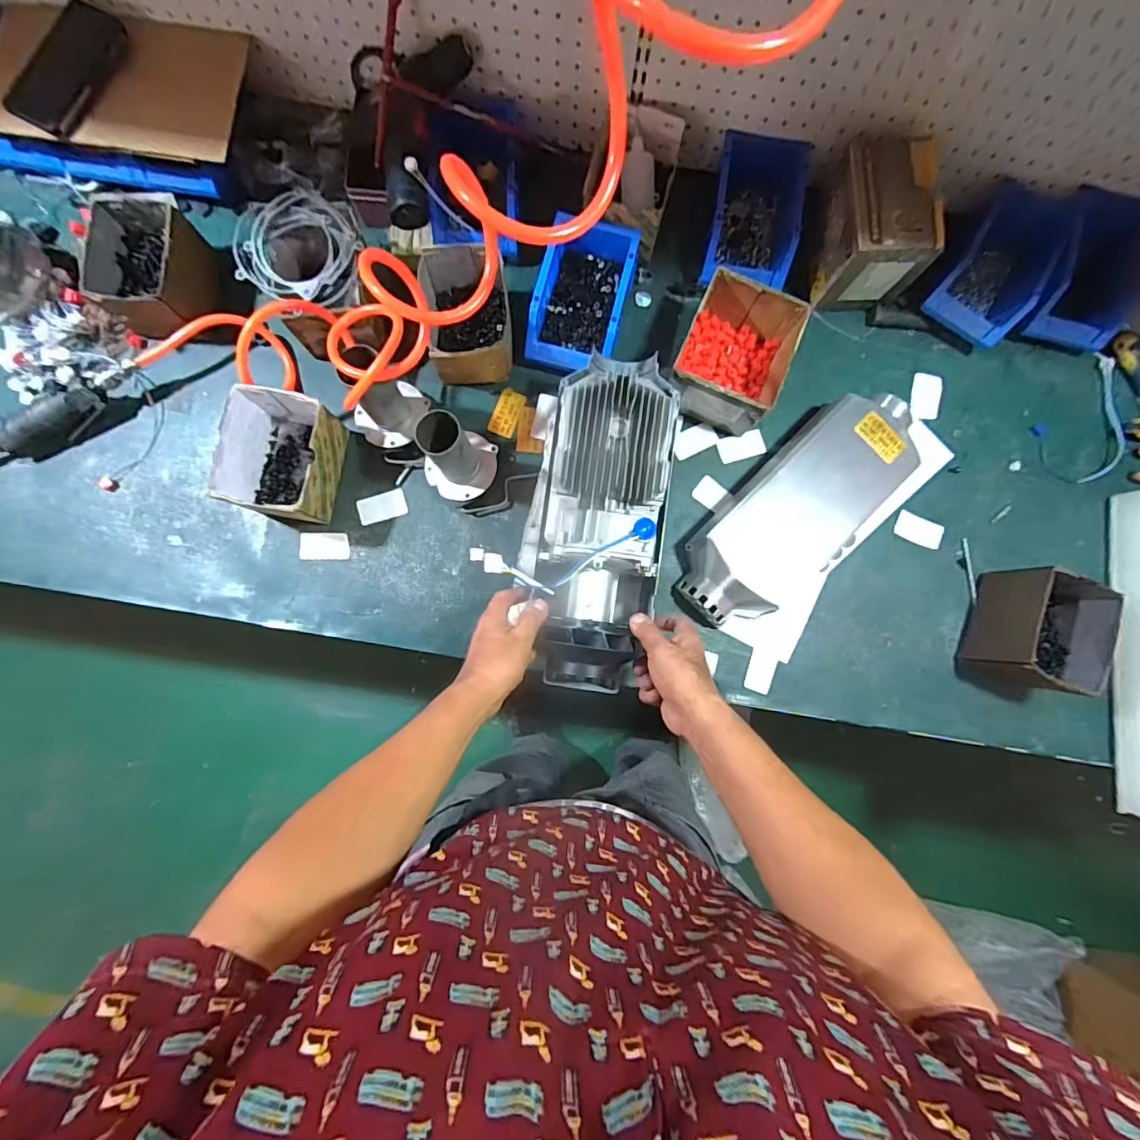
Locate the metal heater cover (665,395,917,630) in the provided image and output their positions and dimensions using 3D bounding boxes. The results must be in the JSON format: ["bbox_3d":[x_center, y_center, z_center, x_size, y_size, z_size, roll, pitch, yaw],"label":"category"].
[{"bbox_3d":[0.313,-0.081,0.689,0.169,0.086,0.399,44,85,3],"label":"metal heater cover"}]

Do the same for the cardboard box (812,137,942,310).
[{"bbox_3d":[0.391,-0.447,0.685,0.121,0.127,0.141,2,84,-2],"label":"cardboard box"}]

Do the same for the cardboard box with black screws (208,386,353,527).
[{"bbox_3d":[-0.364,-0.143,0.673,0.117,0.097,0.155,8,84,-1],"label":"cardboard box with black screws"}]

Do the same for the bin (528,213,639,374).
[{"bbox_3d":[0.016,-0.361,0.697,0.112,0.069,0.178,15,84,0],"label":"bin"}]

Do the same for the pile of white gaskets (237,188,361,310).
[{"bbox_3d":[-0.336,-0.391,0.638,0.136,0.028,0.151,-40,87,-5],"label":"pile of white gaskets"}]

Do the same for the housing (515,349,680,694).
[{"bbox_3d":[0.029,-0.055,0.582,0.150,0.115,0.374,8,92,-1],"label":"housing"}]

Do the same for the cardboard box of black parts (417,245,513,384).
[{"bbox_3d":[-0.137,-0.335,0.702,0.116,0.084,0.163,-5,84,-2],"label":"cardboard box of black parts"}]

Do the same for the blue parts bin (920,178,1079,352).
[{"bbox_3d":[0.583,-0.412,0.712,0.119,0.084,0.190,35,84,2],"label":"blue parts bin"}]

